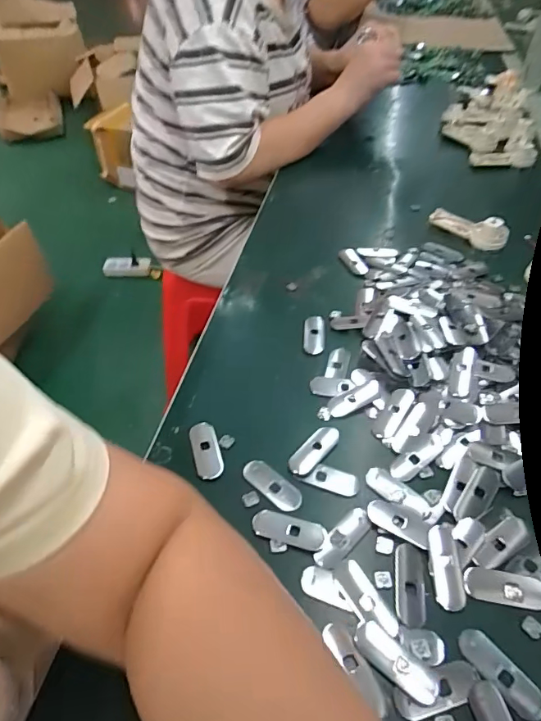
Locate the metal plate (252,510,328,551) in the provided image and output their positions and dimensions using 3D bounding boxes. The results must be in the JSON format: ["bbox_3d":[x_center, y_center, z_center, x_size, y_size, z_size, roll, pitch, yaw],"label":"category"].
[{"bbox_3d":[0.013,0.116,0.326,0.051,0.004,0.021,13,49,13],"label":"metal plate"}]

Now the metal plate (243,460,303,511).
[{"bbox_3d":[0.002,0.092,0.352,0.051,0.004,0.020,33,56,28],"label":"metal plate"}]

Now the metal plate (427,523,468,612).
[{"bbox_3d":[0.114,0.132,0.307,0.018,0.005,0.051,0,47,2],"label":"metal plate"}]

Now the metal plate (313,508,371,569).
[{"bbox_3d":[0.049,0.120,0.321,0.049,0.004,0.017,-34,54,-26],"label":"metal plate"}]

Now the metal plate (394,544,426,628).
[{"bbox_3d":[0.088,0.141,0.300,0.018,0.004,0.049,5,47,7],"label":"metal plate"}]

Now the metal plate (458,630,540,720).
[{"bbox_3d":[0.131,0.176,0.267,0.020,0.004,0.050,-34,55,-27],"label":"metal plate"}]

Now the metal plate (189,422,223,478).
[{"bbox_3d":[-0.050,0.071,0.373,0.020,0.004,0.052,-14,48,-11],"label":"metal plate"}]

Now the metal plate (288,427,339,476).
[{"bbox_3d":[0.034,0.069,0.372,0.018,0.004,0.053,31,55,27],"label":"metal plate"}]

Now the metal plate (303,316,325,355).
[{"bbox_3d":[0.043,-0.026,0.468,0.021,0.005,0.049,3,47,5],"label":"metal plate"}]

